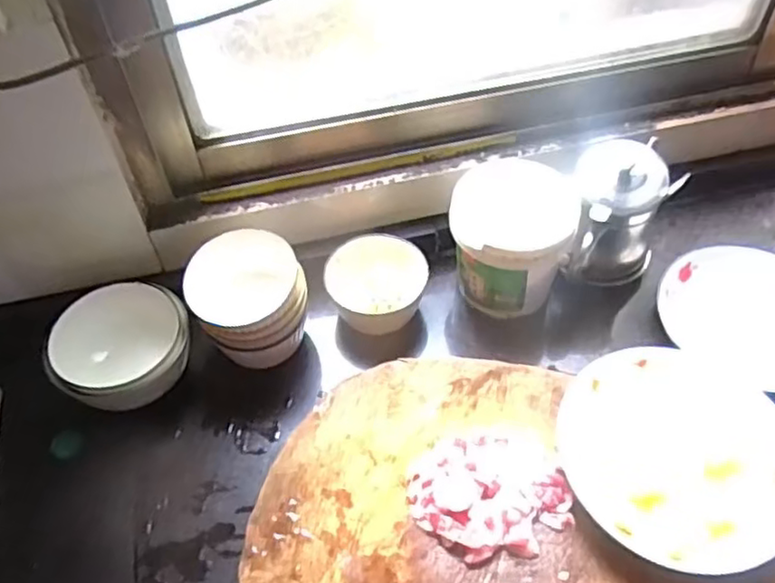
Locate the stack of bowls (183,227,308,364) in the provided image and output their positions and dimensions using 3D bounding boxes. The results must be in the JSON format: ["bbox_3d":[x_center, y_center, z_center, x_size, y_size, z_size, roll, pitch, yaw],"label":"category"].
[{"bbox_3d":[-0.141,0.009,0.687,0.107,0.096,0.108,-26,55,-18],"label":"stack of bowls"}]

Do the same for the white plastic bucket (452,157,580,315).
[{"bbox_3d":[0.133,-0.060,0.721,0.120,0.115,0.132,-1,51,1],"label":"white plastic bucket"}]

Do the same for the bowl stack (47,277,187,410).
[{"bbox_3d":[-0.259,0.051,0.688,0.123,0.068,0.124,14,53,13],"label":"bowl stack"}]

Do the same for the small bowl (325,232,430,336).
[{"bbox_3d":[-0.011,-0.005,0.736,0.102,0.073,0.097,-1,51,1],"label":"small bowl"}]

